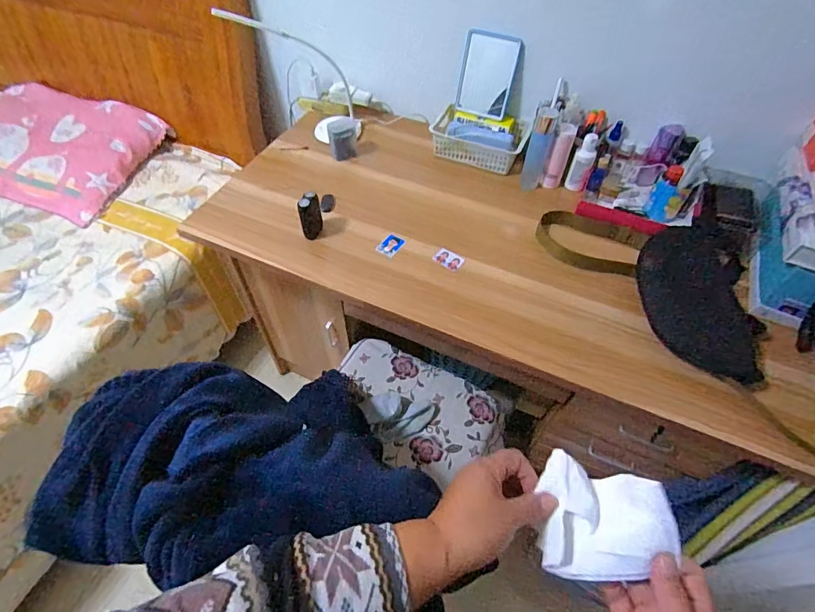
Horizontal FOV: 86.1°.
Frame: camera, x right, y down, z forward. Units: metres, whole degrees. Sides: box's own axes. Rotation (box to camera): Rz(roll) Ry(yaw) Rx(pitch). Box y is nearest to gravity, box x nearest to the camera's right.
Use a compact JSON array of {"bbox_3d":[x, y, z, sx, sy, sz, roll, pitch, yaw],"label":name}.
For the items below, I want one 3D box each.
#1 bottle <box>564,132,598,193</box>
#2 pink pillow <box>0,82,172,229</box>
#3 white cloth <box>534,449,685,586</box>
[{"bbox_3d":[0.384,-0.310,0.957,0.044,0.118,0.043,22,57,14],"label":"bottle"},{"bbox_3d":[-1.164,-0.524,1.369,0.687,0.135,0.433,21,57,13],"label":"pink pillow"},{"bbox_3d":[0.167,0.178,0.377,0.091,0.067,0.097,5,54,2],"label":"white cloth"}]

